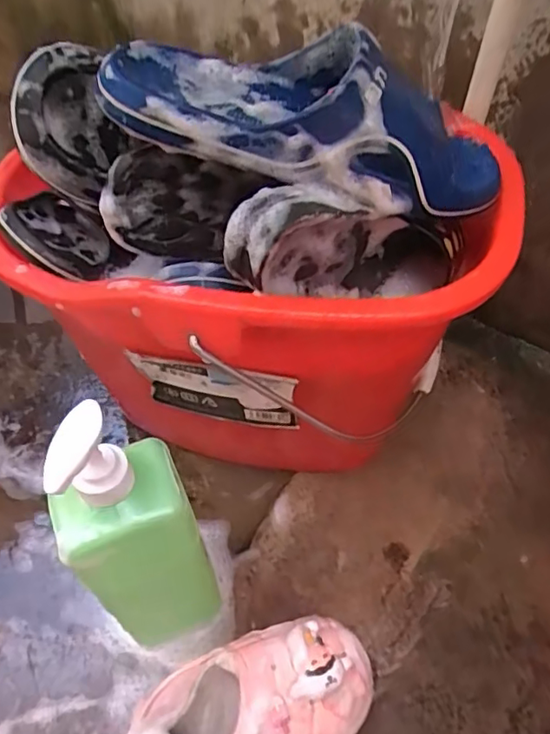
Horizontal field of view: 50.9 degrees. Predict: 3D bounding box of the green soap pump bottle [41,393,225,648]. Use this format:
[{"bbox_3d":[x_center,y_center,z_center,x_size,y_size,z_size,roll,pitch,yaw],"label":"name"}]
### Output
[{"bbox_3d":[-0.099,0.133,0.424,0.081,0.290,0.076,-23,56,-18],"label":"green soap pump bottle"}]

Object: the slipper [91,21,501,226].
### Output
[{"bbox_3d":[0.025,-0.164,0.378,0.249,0.075,0.109,5,53,6],"label":"slipper"}]

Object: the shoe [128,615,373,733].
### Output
[{"bbox_3d":[-0.018,0.261,0.447,0.187,0.070,0.087,-11,53,-9],"label":"shoe"}]

